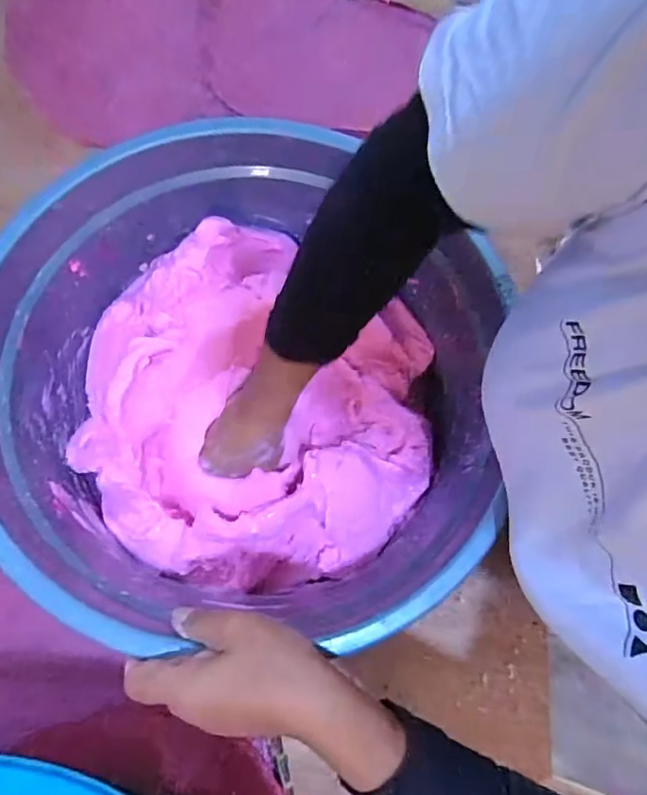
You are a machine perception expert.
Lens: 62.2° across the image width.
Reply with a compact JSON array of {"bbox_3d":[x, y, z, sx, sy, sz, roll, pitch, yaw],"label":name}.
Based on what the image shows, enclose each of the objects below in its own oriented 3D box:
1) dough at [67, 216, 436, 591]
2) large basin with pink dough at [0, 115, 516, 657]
[{"bbox_3d":[-0.062,0.000,0.481,0.310,0.071,0.313,3,76,1],"label":"dough"},{"bbox_3d":[-0.060,-0.007,0.448,0.369,0.151,0.400,-44,80,-10],"label":"large basin with pink dough"}]

